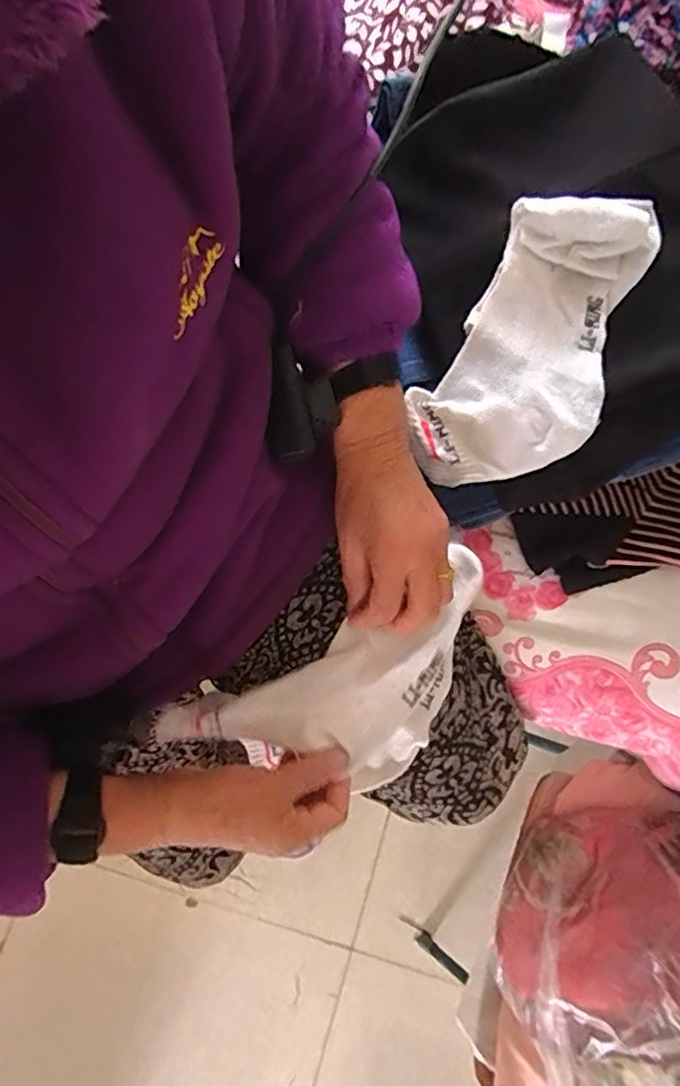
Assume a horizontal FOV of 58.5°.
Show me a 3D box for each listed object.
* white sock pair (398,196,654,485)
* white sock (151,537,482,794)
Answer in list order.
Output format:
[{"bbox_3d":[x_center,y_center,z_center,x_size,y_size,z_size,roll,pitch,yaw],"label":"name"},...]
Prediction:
[{"bbox_3d":[0.148,-0.148,0.455,0.120,0.028,0.233,30,93,4],"label":"white sock pair"},{"bbox_3d":[0.013,0.123,0.451,0.247,0.074,0.119,-26,81,-5],"label":"white sock"}]

